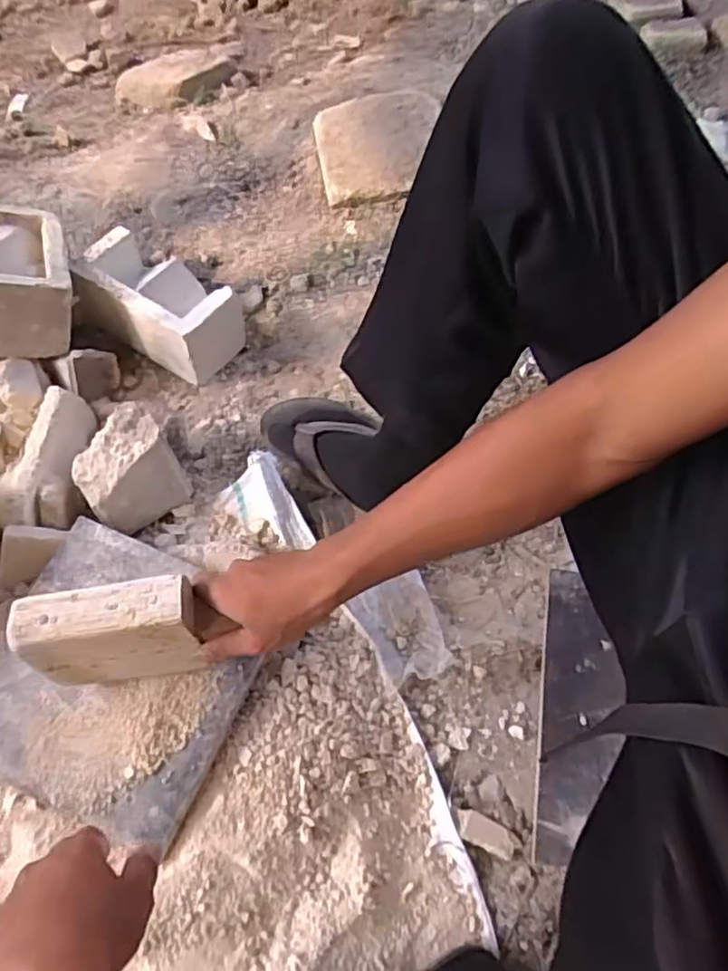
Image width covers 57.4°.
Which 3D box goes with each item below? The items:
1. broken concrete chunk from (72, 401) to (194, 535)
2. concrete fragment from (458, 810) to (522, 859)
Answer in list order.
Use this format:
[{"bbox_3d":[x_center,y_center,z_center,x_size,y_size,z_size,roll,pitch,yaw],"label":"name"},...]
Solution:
[{"bbox_3d":[-0.265,-0.012,0.759,0.103,0.099,0.099,-37,69,-18],"label":"broken concrete chunk"},{"bbox_3d":[0.117,0.326,0.622,0.062,0.015,0.025,21,64,9],"label":"concrete fragment"}]

